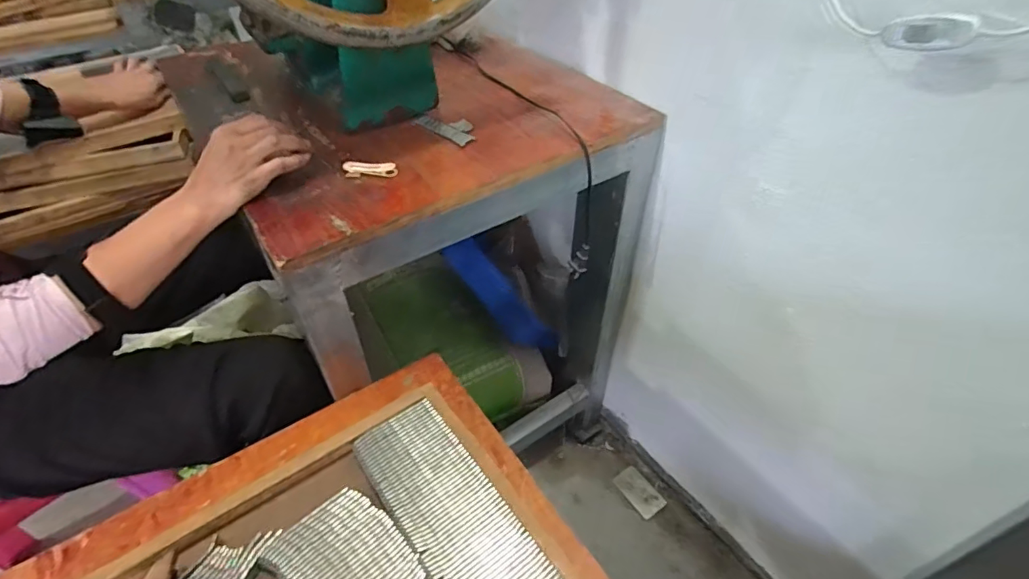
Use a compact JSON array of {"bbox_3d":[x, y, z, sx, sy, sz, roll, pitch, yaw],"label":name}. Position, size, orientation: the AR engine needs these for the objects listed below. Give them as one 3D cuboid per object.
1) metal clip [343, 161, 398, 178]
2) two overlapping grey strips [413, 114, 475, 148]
[{"bbox_3d":[-0.157,-0.131,0.562,0.058,0.008,0.021,1,44,1],"label":"metal clip"},{"bbox_3d":[-0.084,-0.207,0.649,0.100,0.004,0.044,33,53,29],"label":"two overlapping grey strips"}]

